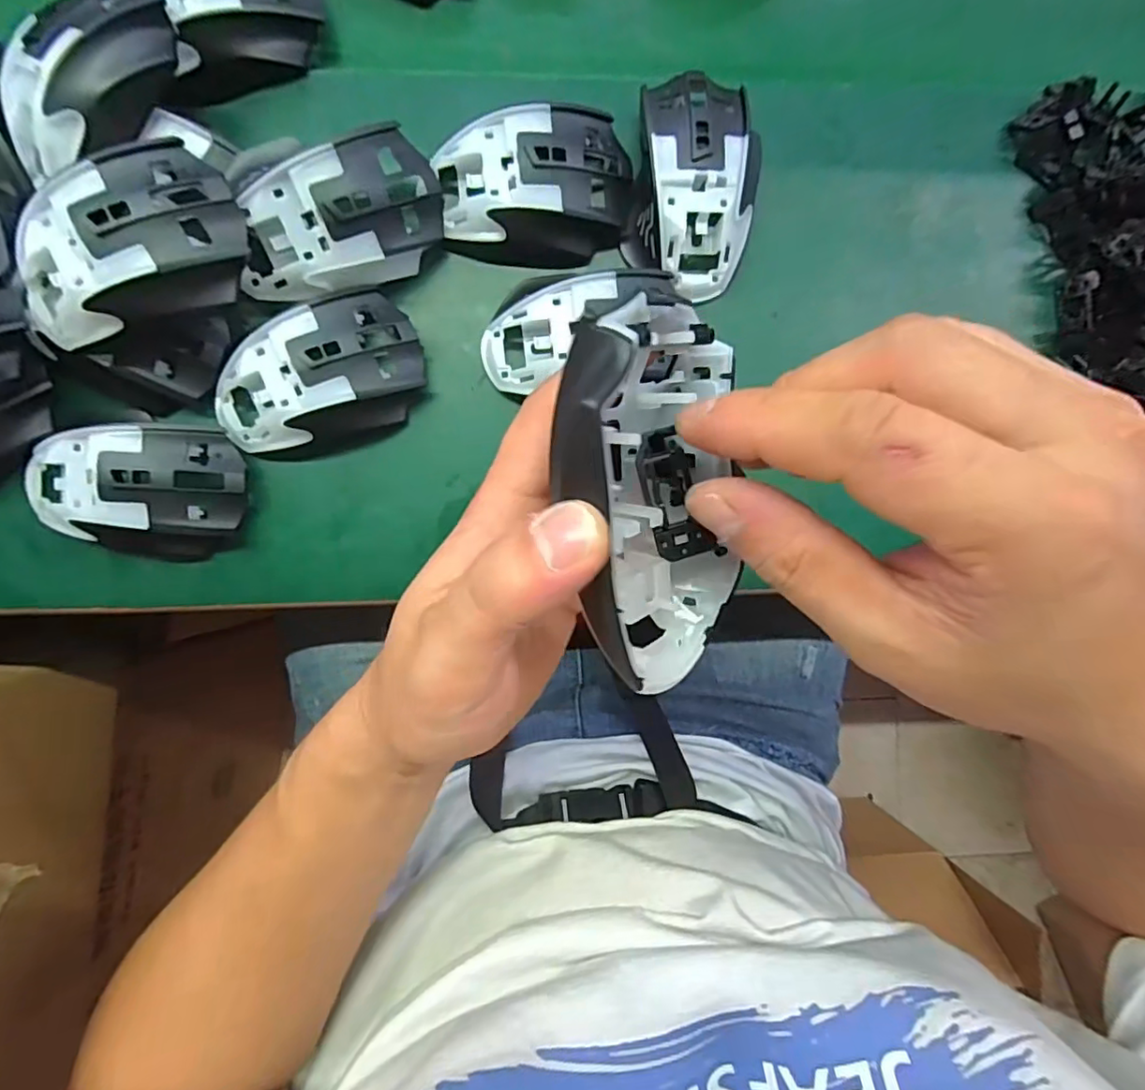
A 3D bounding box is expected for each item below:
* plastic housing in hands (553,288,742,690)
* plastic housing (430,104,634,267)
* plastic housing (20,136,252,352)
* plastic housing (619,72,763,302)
[{"bbox_3d":[0.027,-0.012,0.174,0.058,0.065,0.107,-12,91,-4],"label":"plastic housing in hands"},{"bbox_3d":[-0.020,-0.194,0.329,0.103,0.048,0.065,-9,91,-4],"label":"plastic housing"},{"bbox_3d":[-0.202,-0.141,0.278,0.097,0.039,0.066,-24,92,-3],"label":"plastic housing"},{"bbox_3d":[0.068,-0.198,0.326,0.068,0.034,0.107,7,90,-4],"label":"plastic housing"}]

